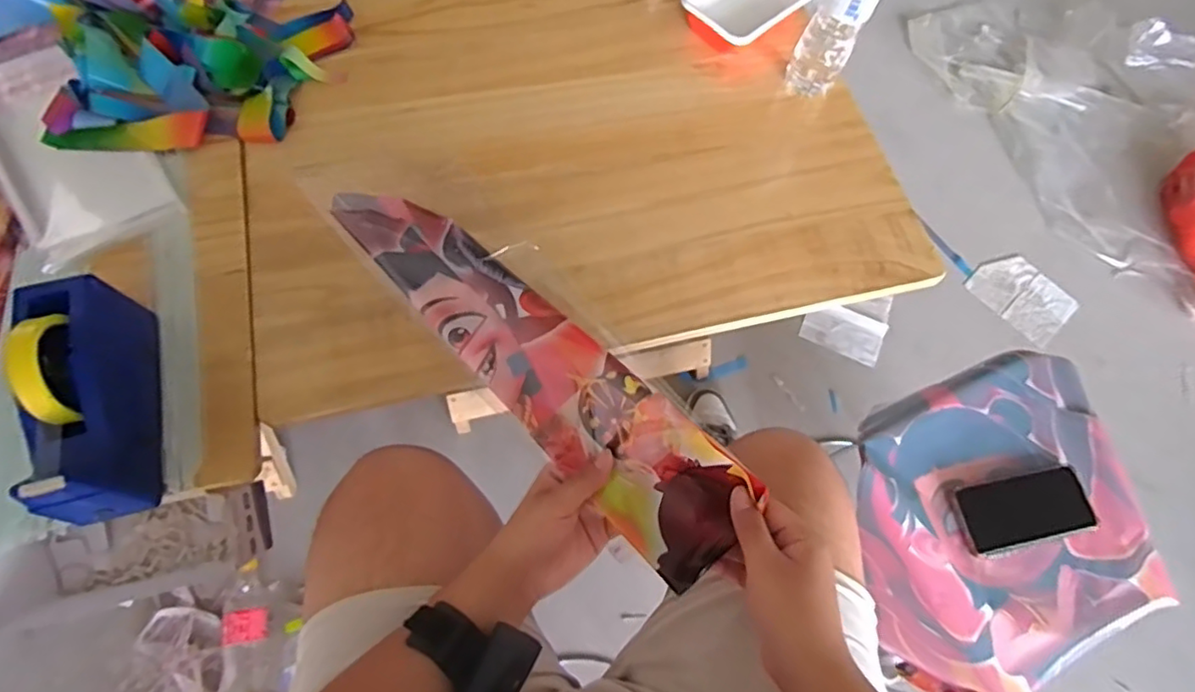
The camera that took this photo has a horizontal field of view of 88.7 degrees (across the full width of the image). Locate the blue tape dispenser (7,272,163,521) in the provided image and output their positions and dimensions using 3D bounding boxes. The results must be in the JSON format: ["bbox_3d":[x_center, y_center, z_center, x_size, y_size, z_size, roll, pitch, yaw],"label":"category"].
[{"bbox_3d":[-0.474,0.046,0.564,0.066,0.114,0.207,-11,69,-8],"label":"blue tape dispenser"}]

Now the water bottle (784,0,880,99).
[{"bbox_3d":[0.285,-0.389,0.719,0.066,0.219,0.056,22,68,6],"label":"water bottle"}]

